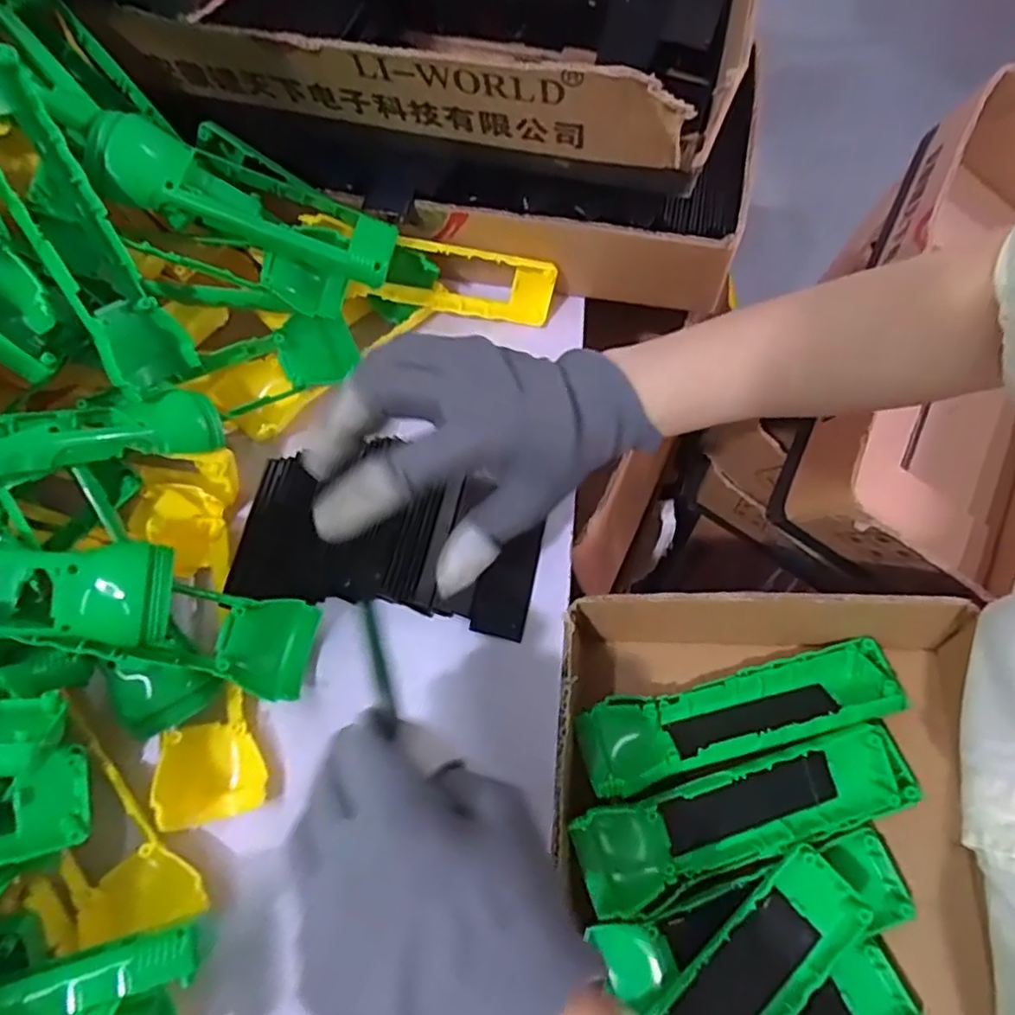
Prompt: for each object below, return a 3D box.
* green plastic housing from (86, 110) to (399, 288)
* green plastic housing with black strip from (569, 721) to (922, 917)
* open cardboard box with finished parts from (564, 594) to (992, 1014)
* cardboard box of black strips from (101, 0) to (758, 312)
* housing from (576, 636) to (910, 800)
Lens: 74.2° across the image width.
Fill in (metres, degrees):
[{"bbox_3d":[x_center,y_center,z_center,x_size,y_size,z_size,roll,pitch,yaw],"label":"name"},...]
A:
[{"bbox_3d":[-0.144,-0.170,0.378,0.158,0.025,0.046,17,66,-14],"label":"green plastic housing"},{"bbox_3d":[0.120,0.153,0.336,0.171,0.021,0.045,-17,66,-5],"label":"green plastic housing with black strip"},{"bbox_3d":[0.128,0.255,0.291,0.215,0.079,0.458,4,66,4],"label":"open cardboard box with finished parts"},{"bbox_3d":[-0.009,-0.295,0.442,0.360,0.142,0.235,17,68,10],"label":"cardboard box of black strips"},{"bbox_3d":[0.123,0.105,0.352,0.169,0.026,0.046,-15,66,-5],"label":"housing"}]

